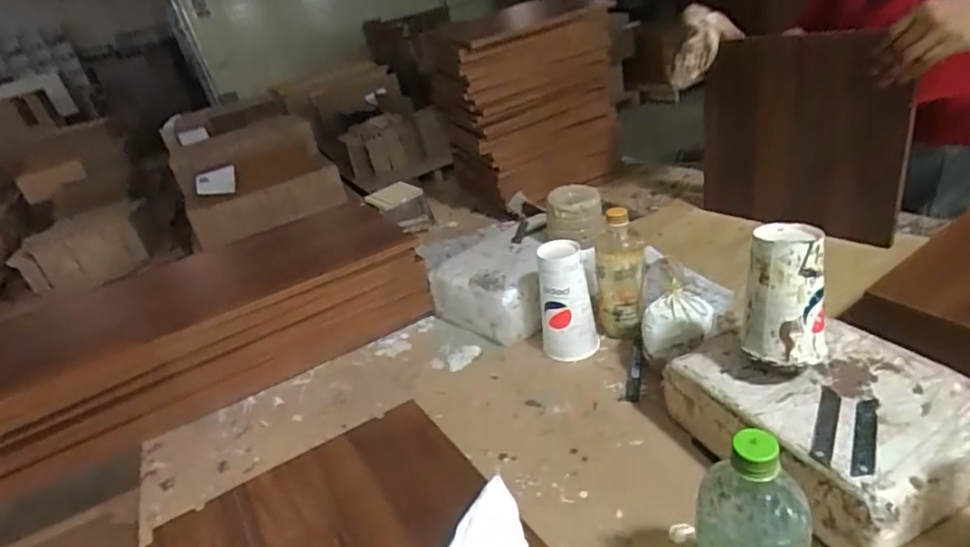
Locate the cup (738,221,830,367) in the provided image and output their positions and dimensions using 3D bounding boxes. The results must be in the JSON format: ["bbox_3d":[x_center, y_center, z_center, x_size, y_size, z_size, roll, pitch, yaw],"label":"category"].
[{"bbox_3d":[0.303,0.021,0.559,0.075,0.124,0.071,-11,29,6],"label":"cup"}]

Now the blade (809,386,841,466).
[{"bbox_3d":[0.321,0.142,0.526,0.016,0.005,0.096,8,34,34],"label":"blade"}]

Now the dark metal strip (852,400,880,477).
[{"bbox_3d":[0.342,0.147,0.503,0.016,0.004,0.095,13,38,30],"label":"dark metal strip"}]

